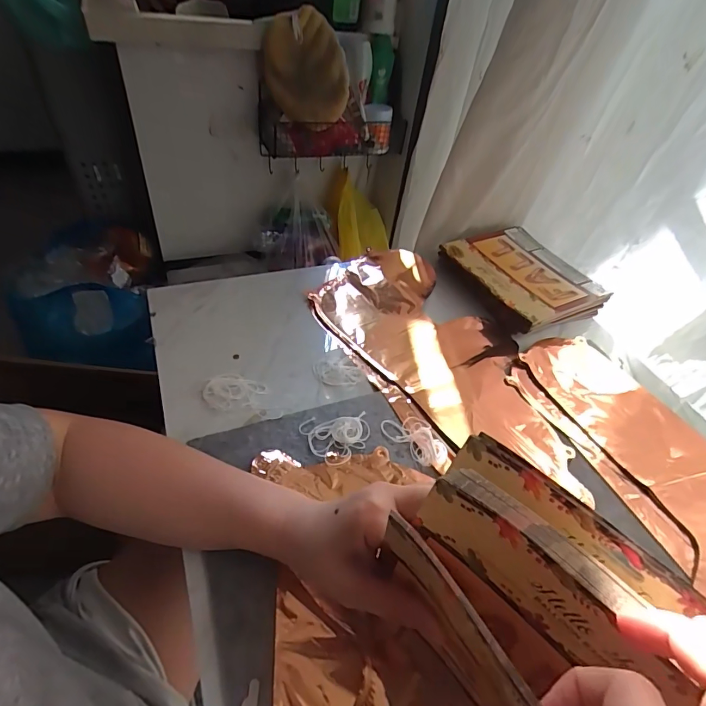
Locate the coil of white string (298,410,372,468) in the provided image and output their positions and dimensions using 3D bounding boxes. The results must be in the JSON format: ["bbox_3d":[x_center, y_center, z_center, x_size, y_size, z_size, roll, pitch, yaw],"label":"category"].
[{"bbox_3d":[-0.016,0.084,0.424,0.069,0.016,0.056,-1,45,-9],"label":"coil of white string"}]

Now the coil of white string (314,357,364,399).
[{"bbox_3d":[-0.017,0.024,0.499,0.053,0.004,0.048,-15,49,-21],"label":"coil of white string"}]

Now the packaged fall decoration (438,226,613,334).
[{"bbox_3d":[0.253,-0.116,0.651,0.192,0.038,0.200,-19,51,-25],"label":"packaged fall decoration"}]

